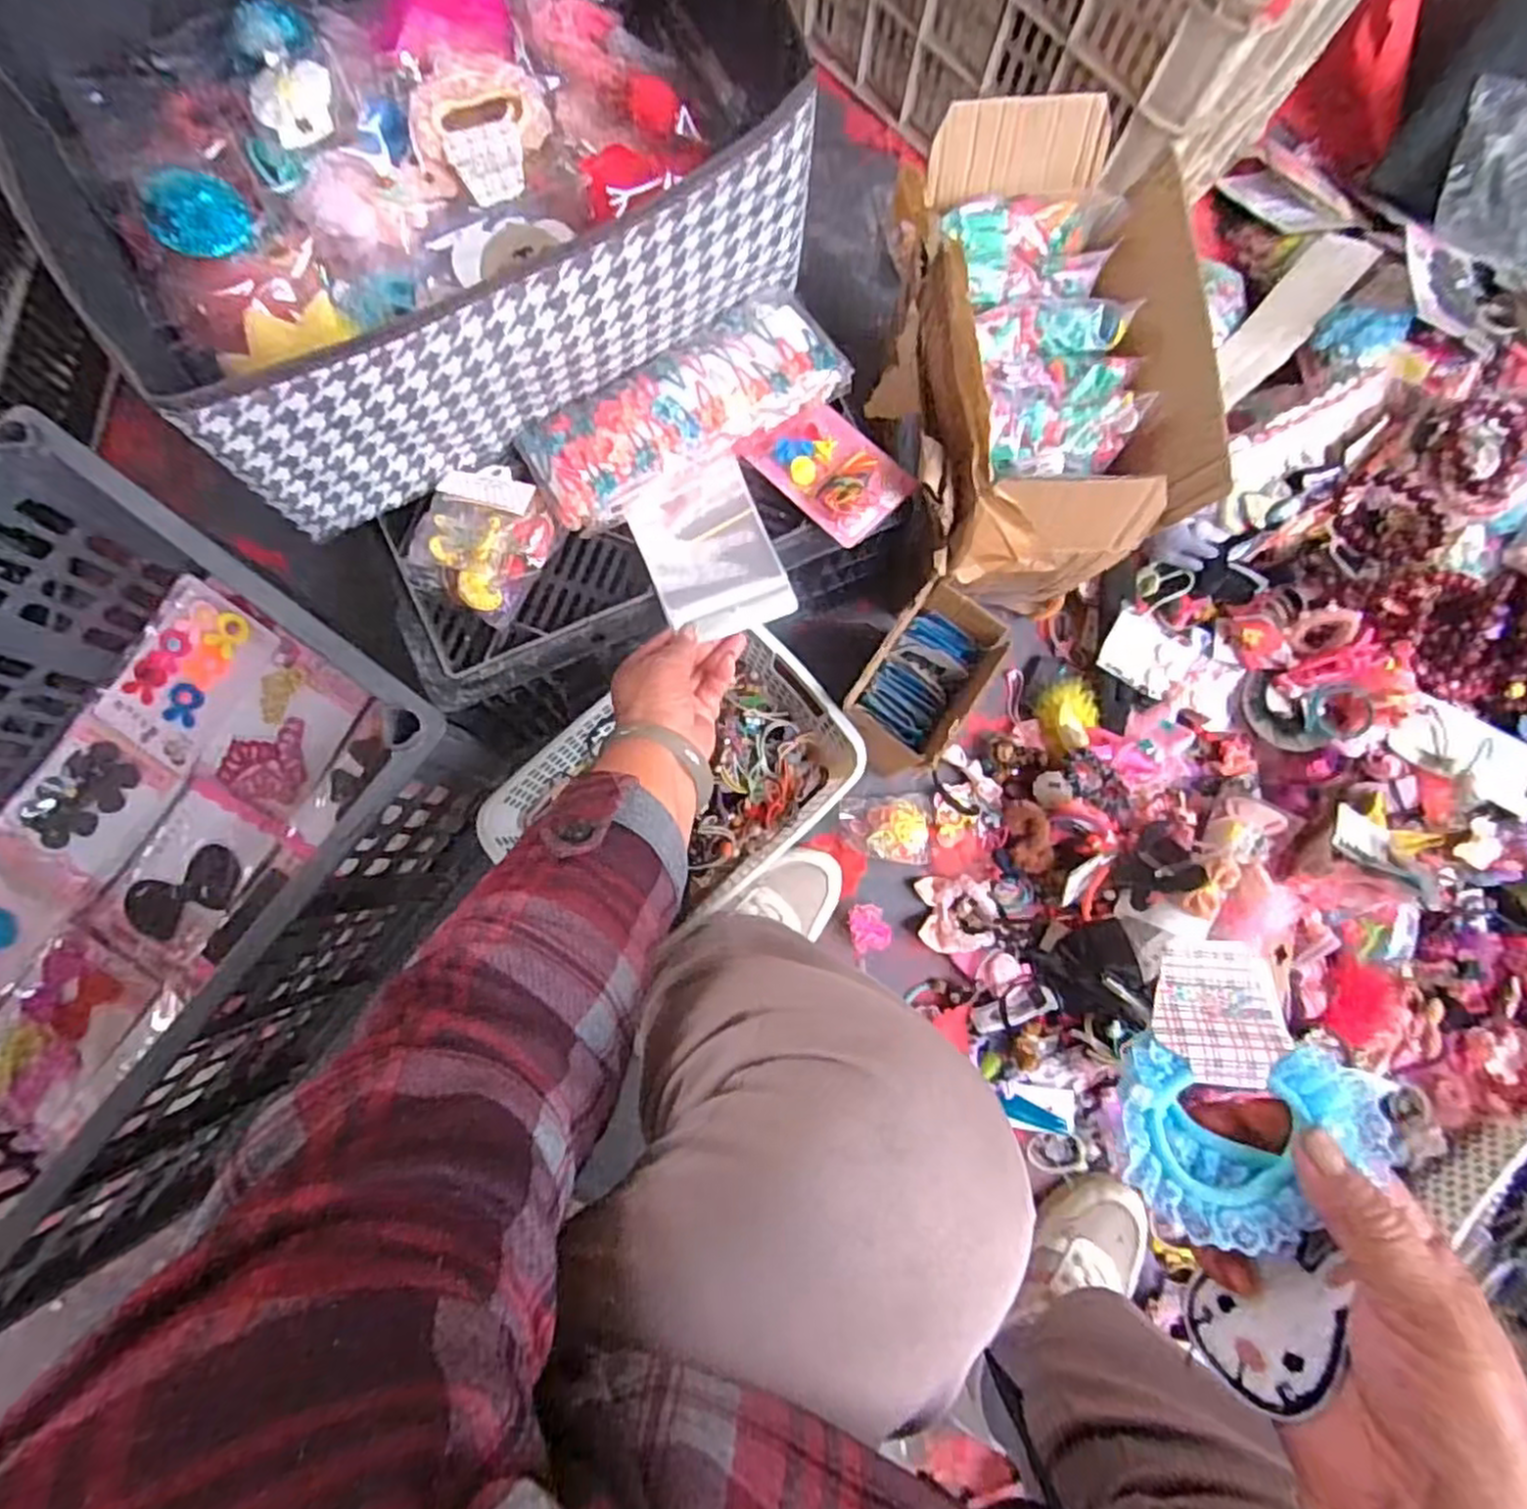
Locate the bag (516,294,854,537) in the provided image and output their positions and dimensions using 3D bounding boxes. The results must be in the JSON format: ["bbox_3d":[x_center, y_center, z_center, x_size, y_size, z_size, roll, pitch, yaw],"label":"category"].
[{"bbox_3d":[-0.056,-0.247,0.538,0.232,0.041,0.088,-31,85,-7],"label":"bag"}]

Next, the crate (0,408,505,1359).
[{"bbox_3d":[-0.471,0.079,0.514,0.337,0.200,0.472,38,82,3],"label":"crate"}]

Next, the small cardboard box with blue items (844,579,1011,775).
[{"bbox_3d":[0.135,-0.061,0.683,0.087,0.100,0.153,36,82,2],"label":"small cardboard box with blue items"}]

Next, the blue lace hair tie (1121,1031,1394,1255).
[{"bbox_3d":[0.172,0.138,0.269,0.082,0.024,0.065,-1,75,14],"label":"blue lace hair tie"}]

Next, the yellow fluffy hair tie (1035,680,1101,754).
[{"bbox_3d":[0.298,-0.039,0.717,0.059,0.034,0.067,-12,83,-5],"label":"yellow fluffy hair tie"}]

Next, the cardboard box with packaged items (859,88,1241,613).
[{"bbox_3d":[0.216,-0.310,0.619,0.202,0.185,0.347,-1,82,-3],"label":"cardboard box with packaged items"}]

